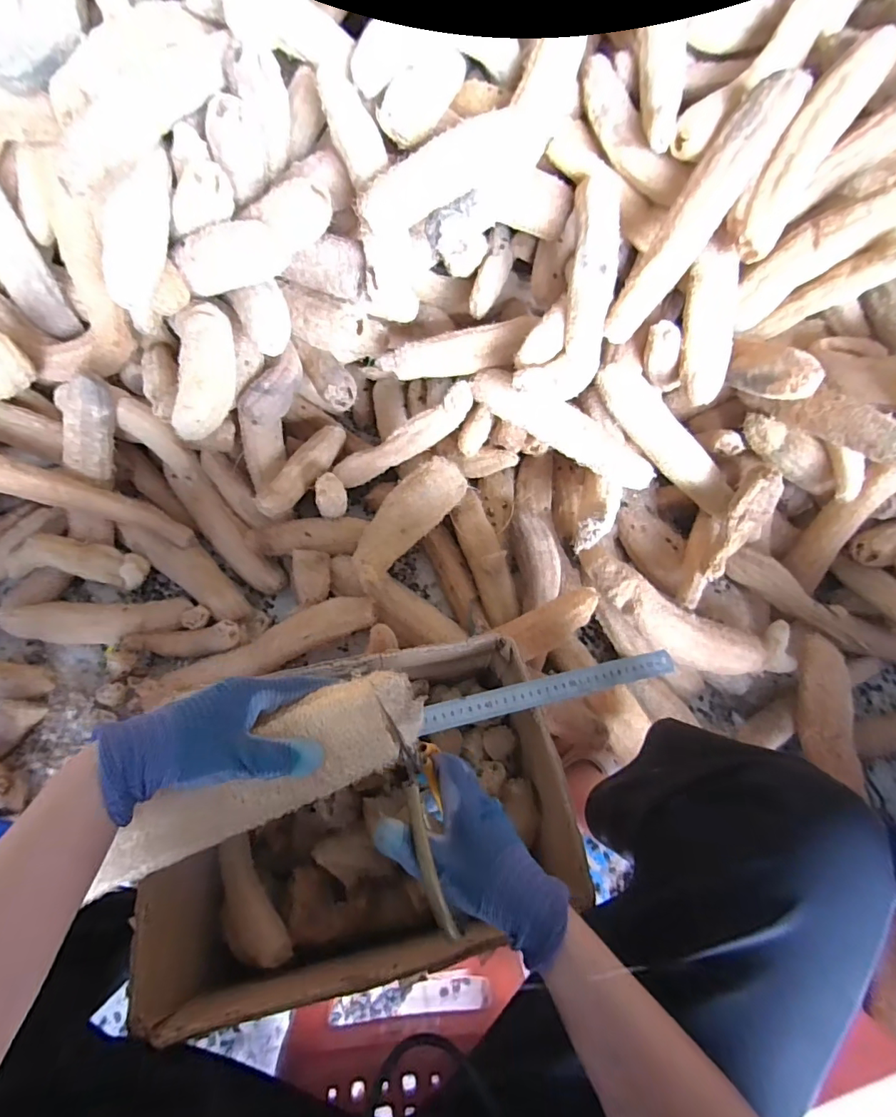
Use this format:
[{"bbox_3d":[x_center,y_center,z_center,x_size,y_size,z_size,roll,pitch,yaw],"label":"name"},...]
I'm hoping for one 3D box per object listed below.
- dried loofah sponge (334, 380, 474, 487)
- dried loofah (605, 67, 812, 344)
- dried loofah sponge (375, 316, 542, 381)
[{"bbox_3d":[-0.080,-0.218,0.906,0.296,0.049,0.053,-29,62,15],"label":"dried loofah sponge"},{"bbox_3d":[0.362,-0.505,0.738,0.077,0.057,0.382,40,109,18],"label":"dried loofah"},{"bbox_3d":[0.031,-0.348,0.834,0.260,0.054,0.069,-15,62,-11],"label":"dried loofah sponge"}]

